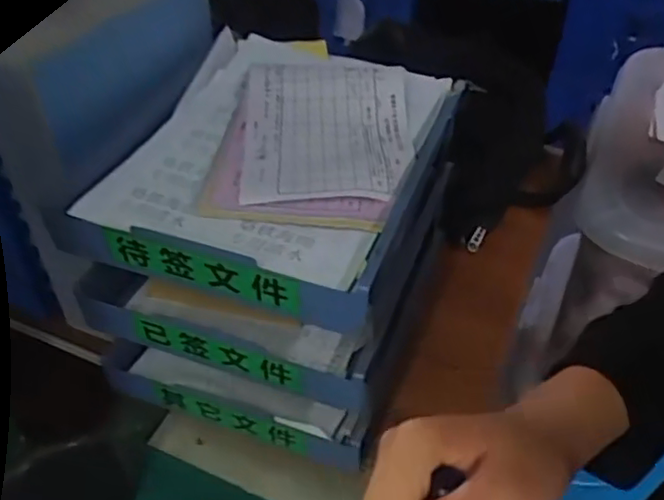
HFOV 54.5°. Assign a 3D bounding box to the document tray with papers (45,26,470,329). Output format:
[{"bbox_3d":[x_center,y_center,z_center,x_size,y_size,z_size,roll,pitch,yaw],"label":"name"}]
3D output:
[{"bbox_3d":[-0.036,-0.086,0.556,0.256,0.052,0.311,14,44,14],"label":"document tray with papers"}]

